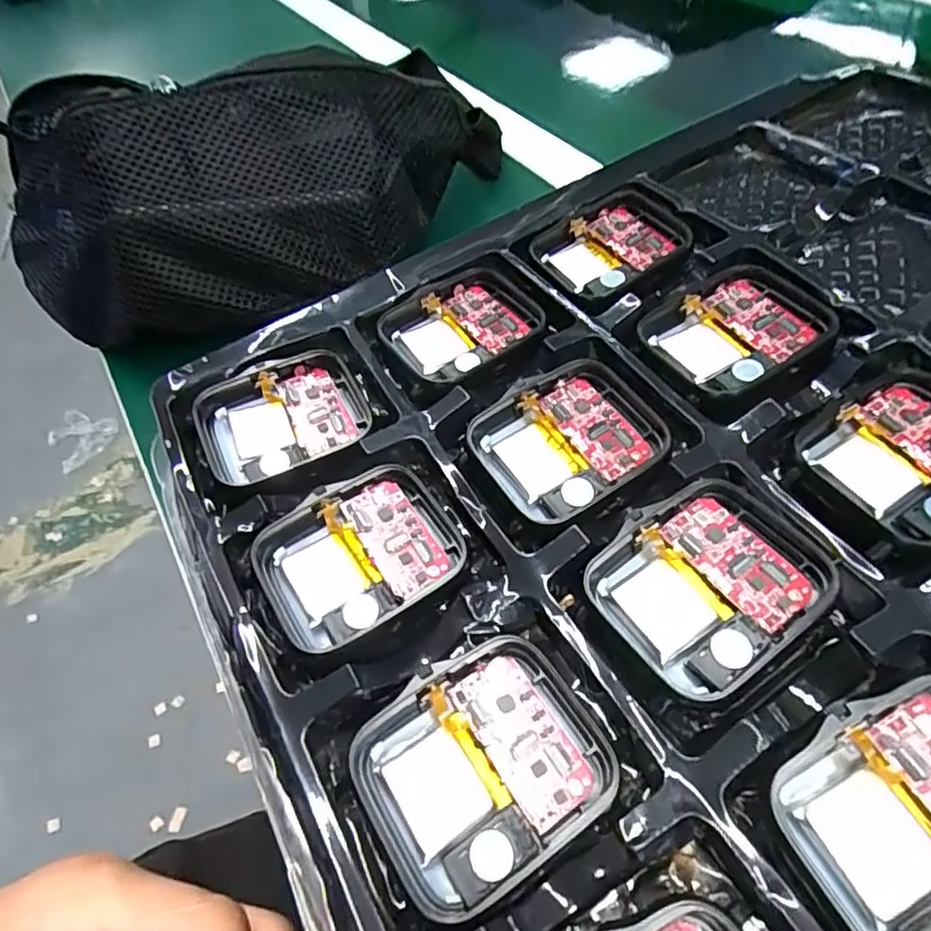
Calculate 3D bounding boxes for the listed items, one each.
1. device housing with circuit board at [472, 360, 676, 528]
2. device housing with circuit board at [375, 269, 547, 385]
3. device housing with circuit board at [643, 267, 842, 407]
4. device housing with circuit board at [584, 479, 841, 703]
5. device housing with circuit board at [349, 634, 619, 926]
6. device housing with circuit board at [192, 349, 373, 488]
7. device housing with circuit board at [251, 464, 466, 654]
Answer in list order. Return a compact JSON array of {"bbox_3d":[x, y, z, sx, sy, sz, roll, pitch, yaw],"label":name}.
[{"bbox_3d":[0.026,-0.007,0.154,0.042,0.009,0.037,-26,54,-15],"label":"device housing with circuit board"},{"bbox_3d":[-0.002,-0.042,0.186,0.043,0.009,0.035,-30,55,-17],"label":"device housing with circuit board"},{"bbox_3d":[0.074,-0.037,0.168,0.045,0.009,0.037,-25,54,-14],"label":"device housing with circuit board"},{"bbox_3d":[0.051,0.024,0.130,0.044,0.008,0.037,-28,55,-16],"label":"device housing with circuit board"},{"bbox_3d":[0.003,0.055,0.115,0.043,0.008,0.037,-29,55,-17],"label":"device housing with circuit board"},{"bbox_3d":[-0.050,-0.012,0.171,0.044,0.013,0.033,-22,53,-12],"label":"device housing with circuit board"},{"bbox_3d":[-0.024,0.020,0.143,0.044,0.008,0.036,-29,55,-17],"label":"device housing with circuit board"}]

